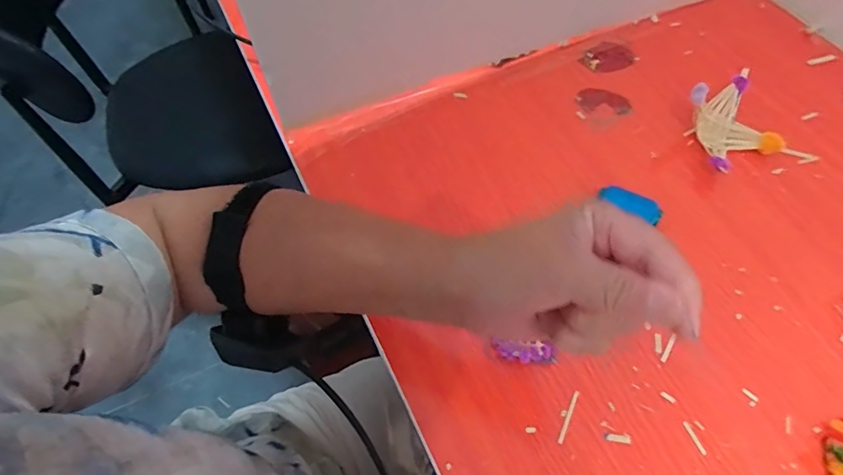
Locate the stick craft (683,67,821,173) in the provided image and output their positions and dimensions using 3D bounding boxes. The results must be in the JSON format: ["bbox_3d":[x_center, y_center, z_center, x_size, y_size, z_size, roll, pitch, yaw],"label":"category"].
[{"bbox_3d":[0.313,-0.110,0.459,0.103,0.037,0.092,-11,61,-3],"label":"stick craft"}]

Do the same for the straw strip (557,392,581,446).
[{"bbox_3d":[0.108,0.131,0.350,0.004,0.004,0.040,23,64,15],"label":"straw strip"}]

